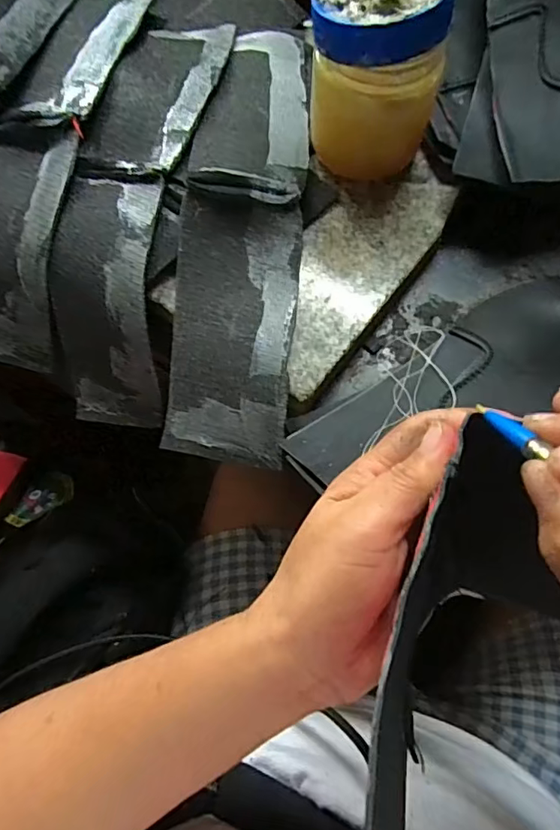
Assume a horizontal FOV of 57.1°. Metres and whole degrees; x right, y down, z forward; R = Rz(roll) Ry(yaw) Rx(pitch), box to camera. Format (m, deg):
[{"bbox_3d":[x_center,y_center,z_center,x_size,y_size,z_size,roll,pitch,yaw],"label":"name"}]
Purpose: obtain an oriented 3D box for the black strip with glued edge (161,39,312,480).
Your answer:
[{"bbox_3d":[-0.022,-0.131,0.327,0.071,0.030,0.320,3,74,4],"label":"black strip with glued edge"}]

